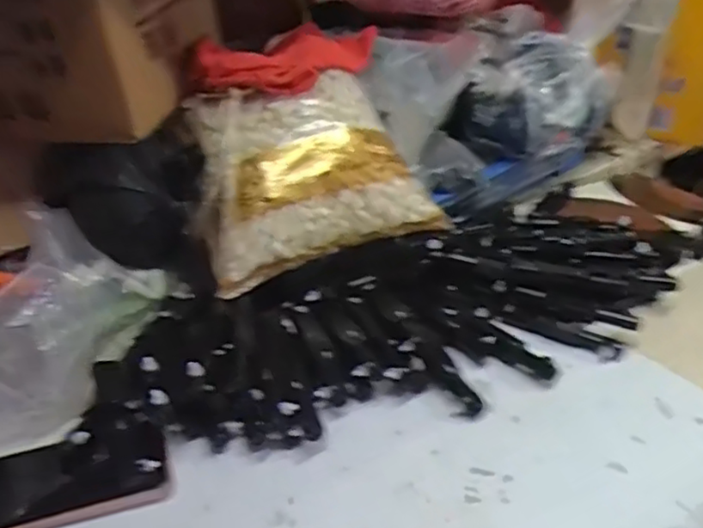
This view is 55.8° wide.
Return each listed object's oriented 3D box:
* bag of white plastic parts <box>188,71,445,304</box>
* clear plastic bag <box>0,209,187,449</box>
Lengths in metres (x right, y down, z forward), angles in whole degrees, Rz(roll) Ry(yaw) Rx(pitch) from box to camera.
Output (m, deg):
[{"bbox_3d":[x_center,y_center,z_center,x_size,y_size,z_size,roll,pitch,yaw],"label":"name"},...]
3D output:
[{"bbox_3d":[-0.042,-0.093,0.676,0.234,0.198,0.088,-14,-3,-16],"label":"bag of white plastic parts"},{"bbox_3d":[-0.265,0.058,0.575,0.118,0.112,0.240,16,37,23],"label":"clear plastic bag"}]

